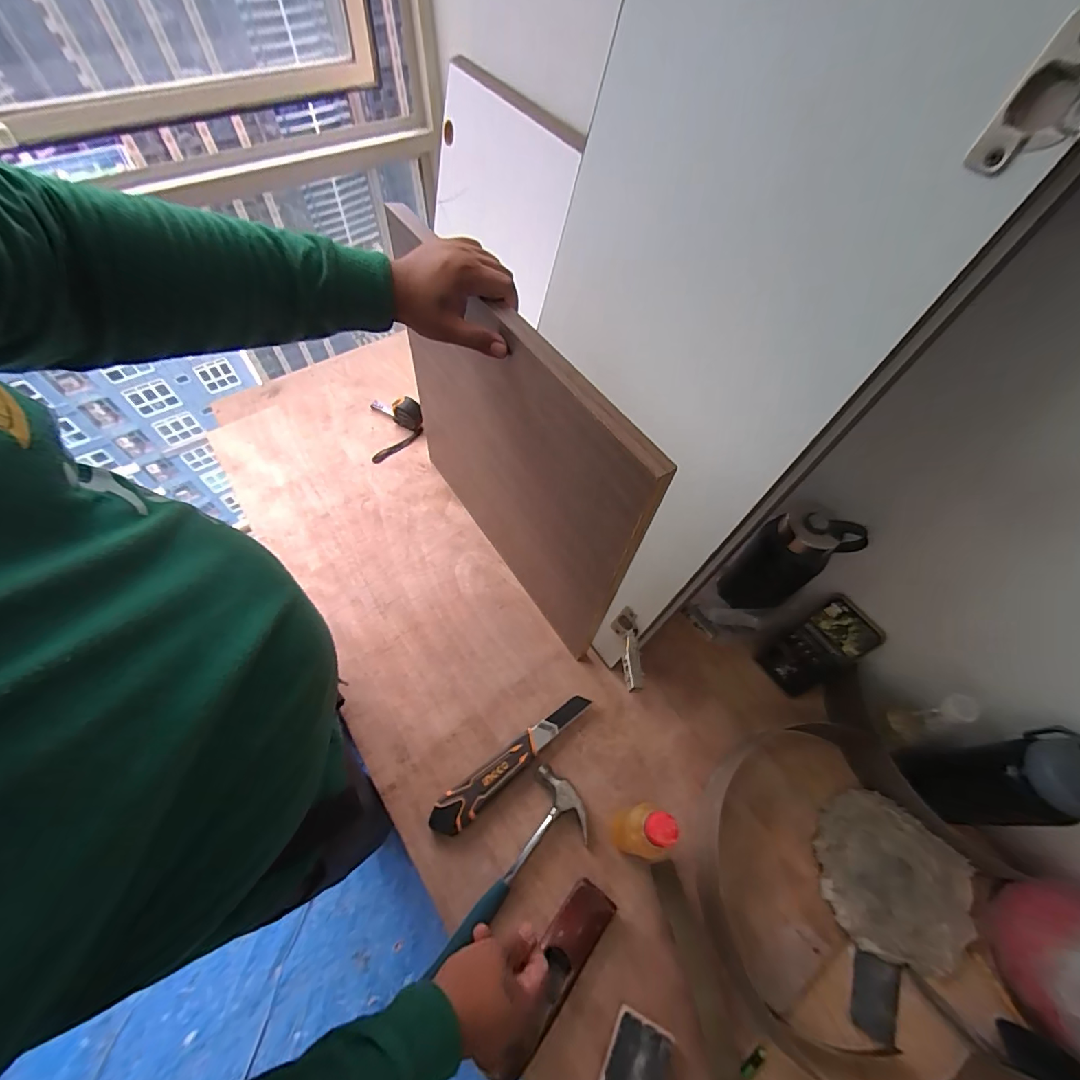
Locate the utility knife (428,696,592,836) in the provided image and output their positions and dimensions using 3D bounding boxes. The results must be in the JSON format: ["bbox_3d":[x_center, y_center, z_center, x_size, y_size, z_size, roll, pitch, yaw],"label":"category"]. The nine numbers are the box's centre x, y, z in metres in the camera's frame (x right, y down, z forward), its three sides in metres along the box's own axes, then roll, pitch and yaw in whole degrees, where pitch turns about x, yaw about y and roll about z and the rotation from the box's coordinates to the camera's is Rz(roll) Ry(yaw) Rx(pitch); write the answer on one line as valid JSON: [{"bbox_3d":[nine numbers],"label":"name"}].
[{"bbox_3d":[-0.038,0.292,0.634,0.247,0.026,0.043,-37,67,-21],"label":"utility knife"}]

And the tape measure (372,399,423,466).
[{"bbox_3d":[-0.278,-0.233,0.907,0.103,0.049,0.153,-7,60,-6],"label":"tape measure"}]

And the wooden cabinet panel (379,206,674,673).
[{"bbox_3d":[-0.050,-0.100,0.619,0.024,0.433,0.457,-29,66,-20],"label":"wooden cabinet panel"}]

